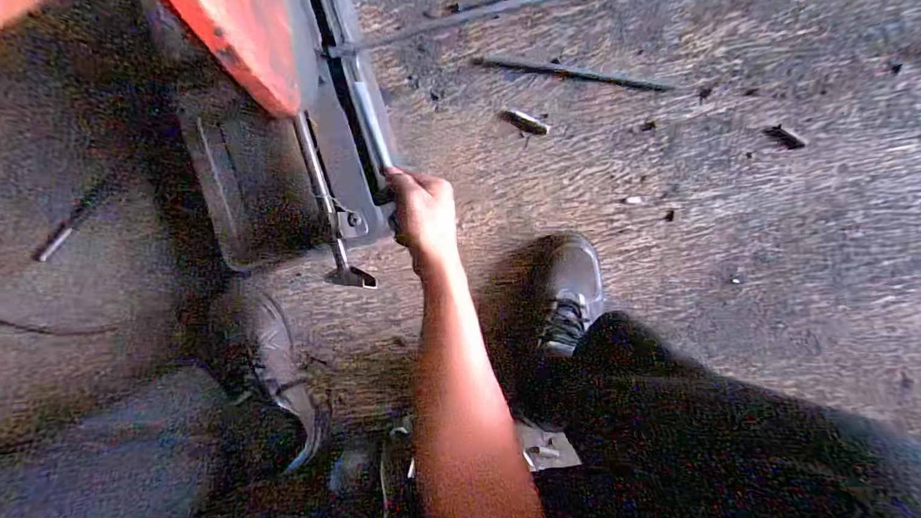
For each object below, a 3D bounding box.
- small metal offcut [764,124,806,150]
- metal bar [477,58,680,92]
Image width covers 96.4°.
[{"bbox_3d":[0.468,-0.174,0.591,0.058,0.004,0.019,31,94,-2],"label":"small metal offcut"},{"bbox_3d":[0.162,-0.268,0.600,0.282,0.005,0.013,10,94,0],"label":"metal bar"}]

